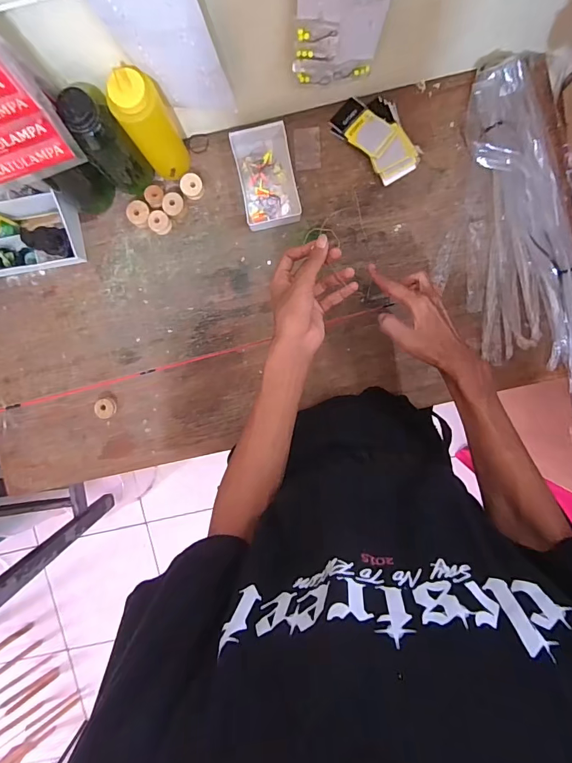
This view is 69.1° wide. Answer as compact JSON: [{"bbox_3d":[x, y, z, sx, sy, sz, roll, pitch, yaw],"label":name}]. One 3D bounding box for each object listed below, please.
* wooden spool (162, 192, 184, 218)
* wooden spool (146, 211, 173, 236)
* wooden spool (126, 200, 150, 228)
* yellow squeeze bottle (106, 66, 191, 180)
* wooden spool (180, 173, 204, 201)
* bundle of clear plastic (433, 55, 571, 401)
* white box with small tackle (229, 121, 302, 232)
[{"bbox_3d":[-0.175,-0.274,0.645,0.029,0.021,0.034,40,94,-2],"label":"wooden spool"},{"bbox_3d":[-0.196,-0.247,0.647,0.035,0.021,0.031,29,94,-1],"label":"wooden spool"},{"bbox_3d":[-0.227,-0.259,0.645,0.038,0.024,0.033,42,94,-2],"label":"wooden spool"},{"bbox_3d":[-0.176,-0.333,0.554,0.058,0.197,0.048,-28,93,3],"label":"yellow squeeze bottle"},{"bbox_3d":[-0.145,-0.303,0.643,0.033,0.022,0.035,0,94,1],"label":"wooden spool"},{"bbox_3d":[0.349,-0.199,0.611,0.205,0.090,0.502,-15,94,2],"label":"bundle of clear plastic"},{"bbox_3d":[-0.029,-0.312,0.634,0.083,0.033,0.143,-11,94,2],"label":"white box with small tackle"}]

